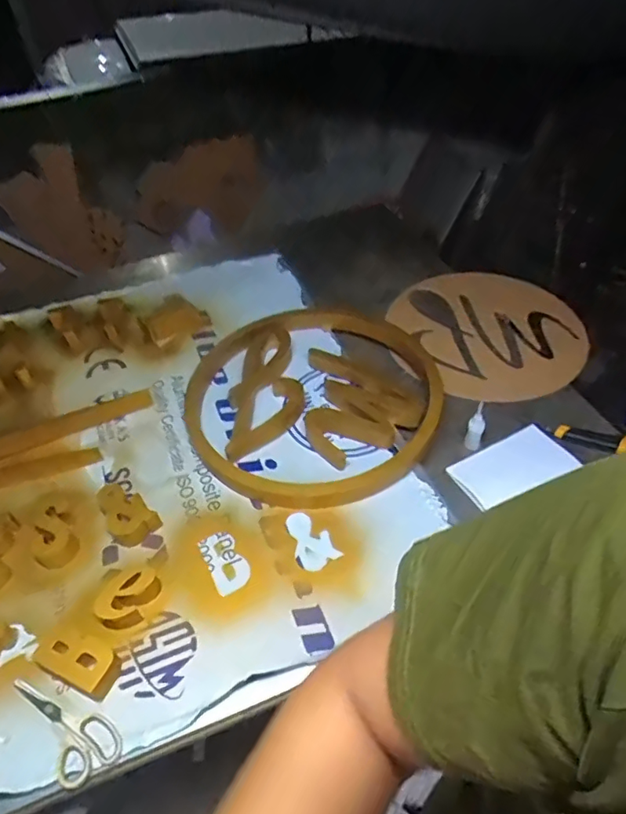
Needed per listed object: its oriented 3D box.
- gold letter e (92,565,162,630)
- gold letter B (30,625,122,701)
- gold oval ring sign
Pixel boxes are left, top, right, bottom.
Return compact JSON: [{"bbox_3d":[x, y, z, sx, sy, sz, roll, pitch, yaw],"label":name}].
[{"bbox_3d":[-0.277,0.279,0.801,0.070,0.033,0.096,15,51,16],"label":"gold letter e"},{"bbox_3d":[-0.327,0.350,0.751,0.112,0.037,0.063,17,51,17],"label":"gold letter B"},{"bbox_3d":[0.004,-0.032,1.078,0.524,0.050,0.503,-17,49,-12],"label":"gold oval ring sign"}]

